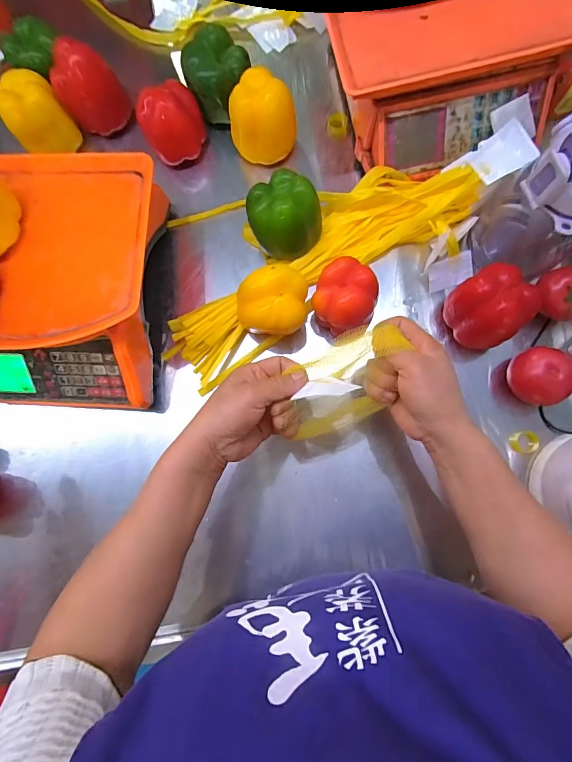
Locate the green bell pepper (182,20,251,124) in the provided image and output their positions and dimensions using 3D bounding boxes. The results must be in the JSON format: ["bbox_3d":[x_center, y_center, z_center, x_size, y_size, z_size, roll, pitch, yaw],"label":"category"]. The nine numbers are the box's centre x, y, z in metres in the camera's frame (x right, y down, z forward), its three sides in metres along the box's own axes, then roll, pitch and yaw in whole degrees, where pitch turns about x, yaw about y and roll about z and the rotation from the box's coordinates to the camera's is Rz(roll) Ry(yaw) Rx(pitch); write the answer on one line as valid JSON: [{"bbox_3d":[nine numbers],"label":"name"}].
[{"bbox_3d":[-0.090,-0.410,0.507,0.072,0.091,0.070,-1,82,4],"label":"green bell pepper"}]

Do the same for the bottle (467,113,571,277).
[{"bbox_3d":[0.283,-0.186,0.392,0.101,0.242,0.104,-1,82,4],"label":"bottle"}]

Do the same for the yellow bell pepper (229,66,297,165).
[{"bbox_3d":[-0.031,-0.345,0.498,0.086,0.097,0.069,20,83,6],"label":"yellow bell pepper"}]

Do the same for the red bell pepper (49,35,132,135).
[{"bbox_3d":[-0.268,-0.397,0.504,0.076,0.084,0.065,1,82,4],"label":"red bell pepper"}]

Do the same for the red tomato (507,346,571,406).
[{"bbox_3d":[0.301,-0.005,0.443,0.057,0.058,0.066,-26,81,0],"label":"red tomato"}]

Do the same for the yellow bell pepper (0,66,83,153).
[{"bbox_3d":[-0.347,-0.368,0.518,0.076,0.076,0.077,-1,82,4],"label":"yellow bell pepper"}]

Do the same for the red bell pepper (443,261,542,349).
[{"bbox_3d":[0.239,-0.087,0.436,0.071,0.068,0.082,-26,81,0],"label":"red bell pepper"}]

